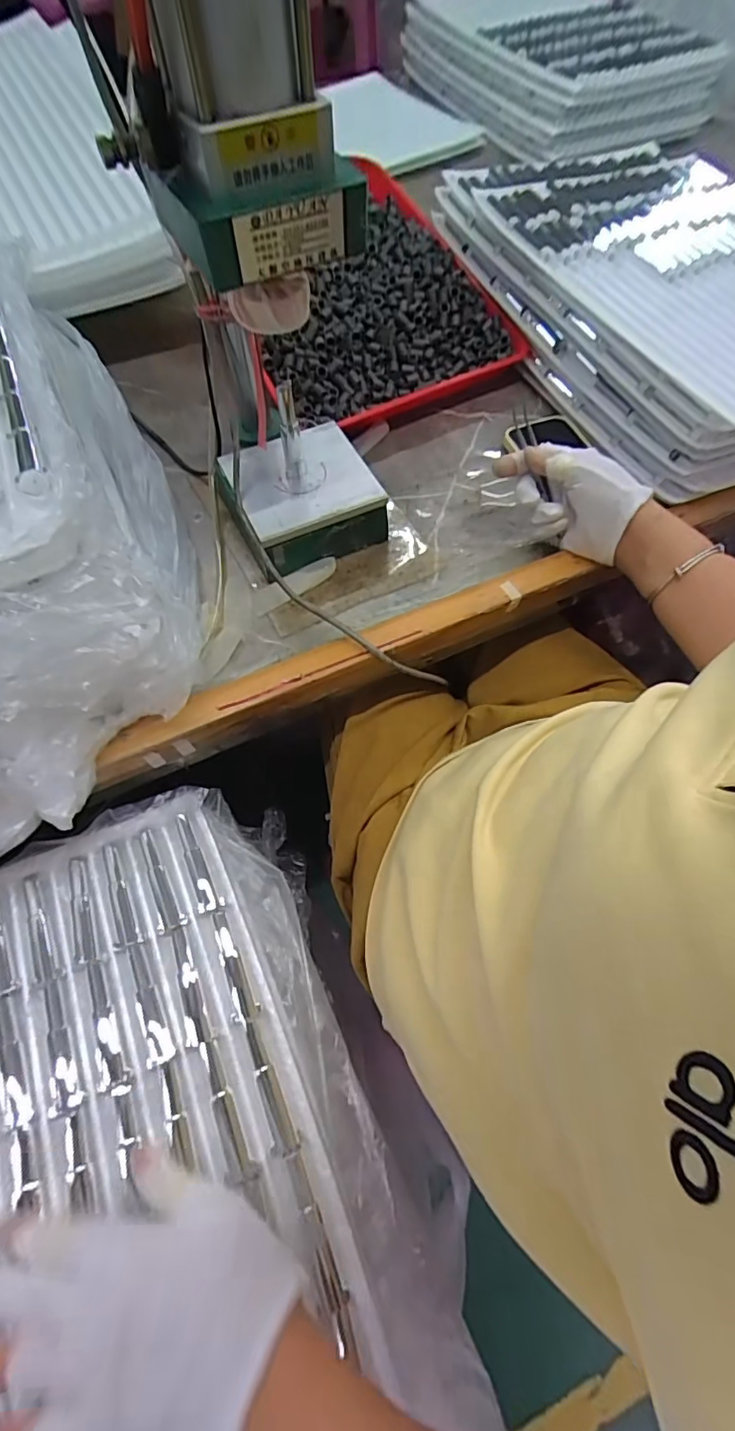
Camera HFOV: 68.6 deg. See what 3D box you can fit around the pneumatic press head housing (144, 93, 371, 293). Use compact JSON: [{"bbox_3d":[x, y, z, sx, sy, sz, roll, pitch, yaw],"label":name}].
[{"bbox_3d":[-0.062,-0.298,0.301,0.094,0.061,0.082,-31,67,-14],"label":"pneumatic press head housing"}]

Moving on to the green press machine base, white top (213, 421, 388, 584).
[{"bbox_3d":[-0.061,-0.201,0.503,0.126,0.056,0.131,-23,66,-10],"label":"green press machine base, white top"}]

